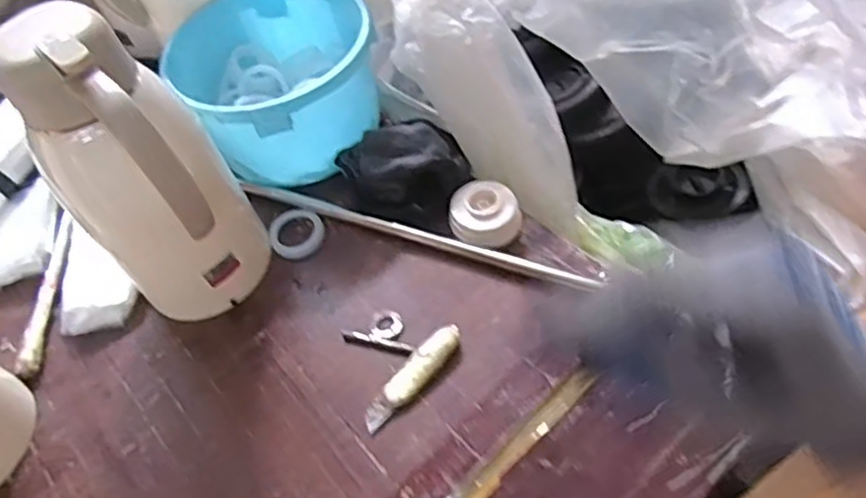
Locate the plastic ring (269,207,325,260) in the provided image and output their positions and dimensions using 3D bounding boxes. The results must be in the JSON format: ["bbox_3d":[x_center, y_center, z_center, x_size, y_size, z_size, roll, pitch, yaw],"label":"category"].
[{"bbox_3d":[-0.141,-0.018,0.675,0.054,0.009,0.060,-27,56,-8],"label":"plastic ring"}]

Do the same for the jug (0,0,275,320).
[{"bbox_3d":[-0.233,-0.056,0.543,0.119,0.264,0.134,-33,57,-12],"label":"jug"}]

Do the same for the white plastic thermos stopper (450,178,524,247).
[{"bbox_3d":[0.053,-0.035,0.639,0.066,0.034,0.057,12,59,12],"label":"white plastic thermos stopper"}]

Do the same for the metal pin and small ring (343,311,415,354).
[{"bbox_3d":[-0.045,0.073,0.593,0.066,0.009,0.039,13,59,13],"label":"metal pin and small ring"}]

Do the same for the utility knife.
[{"bbox_3d":[-0.017,0.107,0.556,0.027,0.015,0.109,34,68,28],"label":"utility knife"}]

